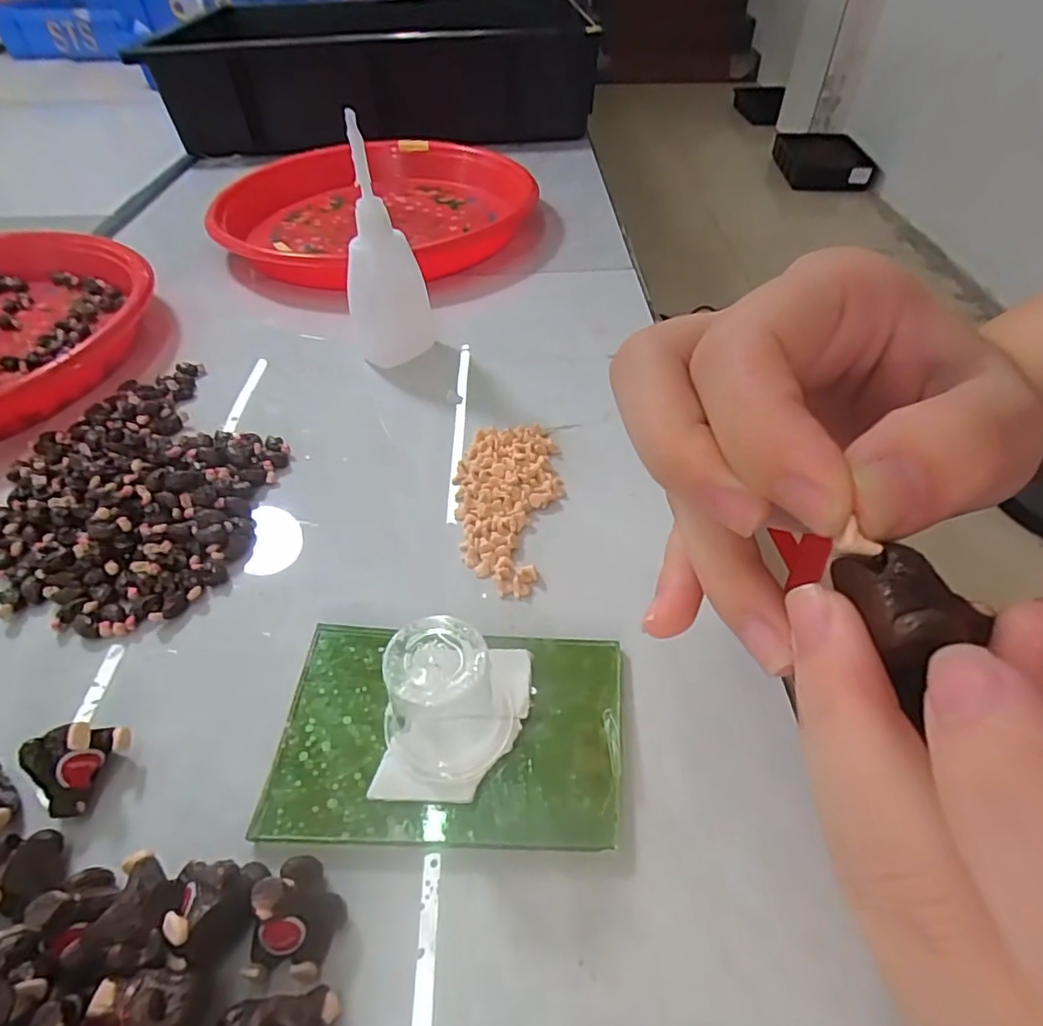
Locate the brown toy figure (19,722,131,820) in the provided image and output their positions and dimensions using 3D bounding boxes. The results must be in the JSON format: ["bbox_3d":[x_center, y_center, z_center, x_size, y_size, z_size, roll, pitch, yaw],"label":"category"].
[{"bbox_3d":[-0.129,0.071,0.170,0.016,0.021,0.024,17,49,16],"label":"brown toy figure"}]

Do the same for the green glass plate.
[{"bbox_3d":[-0.022,0.067,0.182,0.102,0.006,0.067,4,47,3],"label":"green glass plate"}]

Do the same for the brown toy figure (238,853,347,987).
[{"bbox_3d":[-0.055,0.099,0.143,0.018,0.020,0.025,13,48,12],"label":"brown toy figure"}]

